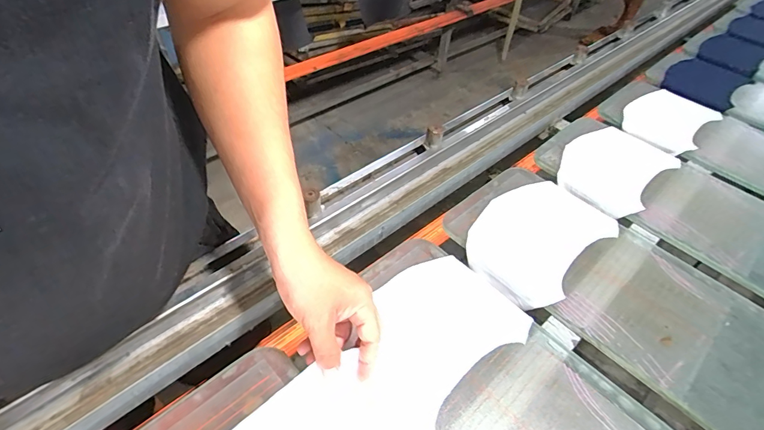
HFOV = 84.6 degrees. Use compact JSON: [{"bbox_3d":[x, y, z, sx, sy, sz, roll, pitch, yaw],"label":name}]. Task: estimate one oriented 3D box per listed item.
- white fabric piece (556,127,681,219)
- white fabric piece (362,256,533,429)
[{"bbox_3d":[0.418,-0.080,0.782,0.174,0.148,0.042,35,53,25],"label":"white fabric piece"},{"bbox_3d":[0.052,0.127,0.460,0.197,0.010,0.144,-32,54,-31],"label":"white fabric piece"}]

